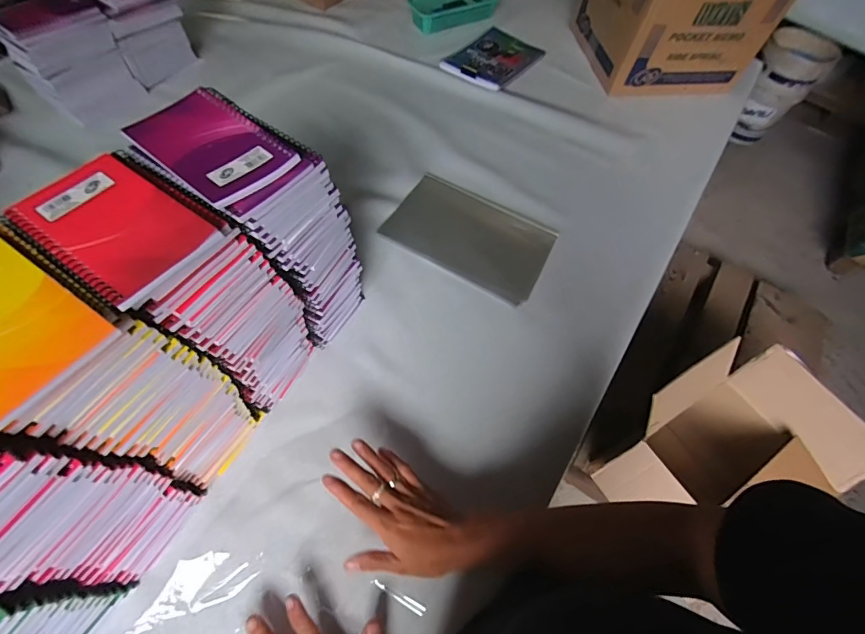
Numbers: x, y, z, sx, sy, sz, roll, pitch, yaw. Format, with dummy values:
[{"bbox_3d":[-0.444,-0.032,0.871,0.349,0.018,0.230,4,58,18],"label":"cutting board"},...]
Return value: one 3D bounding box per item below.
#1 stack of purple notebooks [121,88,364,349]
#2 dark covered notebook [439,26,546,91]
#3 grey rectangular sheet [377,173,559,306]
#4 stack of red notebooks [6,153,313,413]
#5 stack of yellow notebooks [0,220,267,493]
[{"bbox_3d":[-0.179,-0.081,0.463,0.142,0.281,0.121,27,62,11],"label":"stack of purple notebooks"},{"bbox_3d":[0.137,-0.589,0.942,0.152,0.018,0.247,35,59,12],"label":"dark covered notebook"},{"bbox_3d":[0.064,-0.137,0.678,0.255,0.009,0.164,29,63,12],"label":"grey rectangular sheet"},{"bbox_3d":[-0.227,-0.006,0.418,0.140,0.280,0.109,29,62,10],"label":"stack of red notebooks"},{"bbox_3d":[-0.280,0.064,0.371,0.140,0.280,0.102,24,62,9],"label":"stack of yellow notebooks"}]

